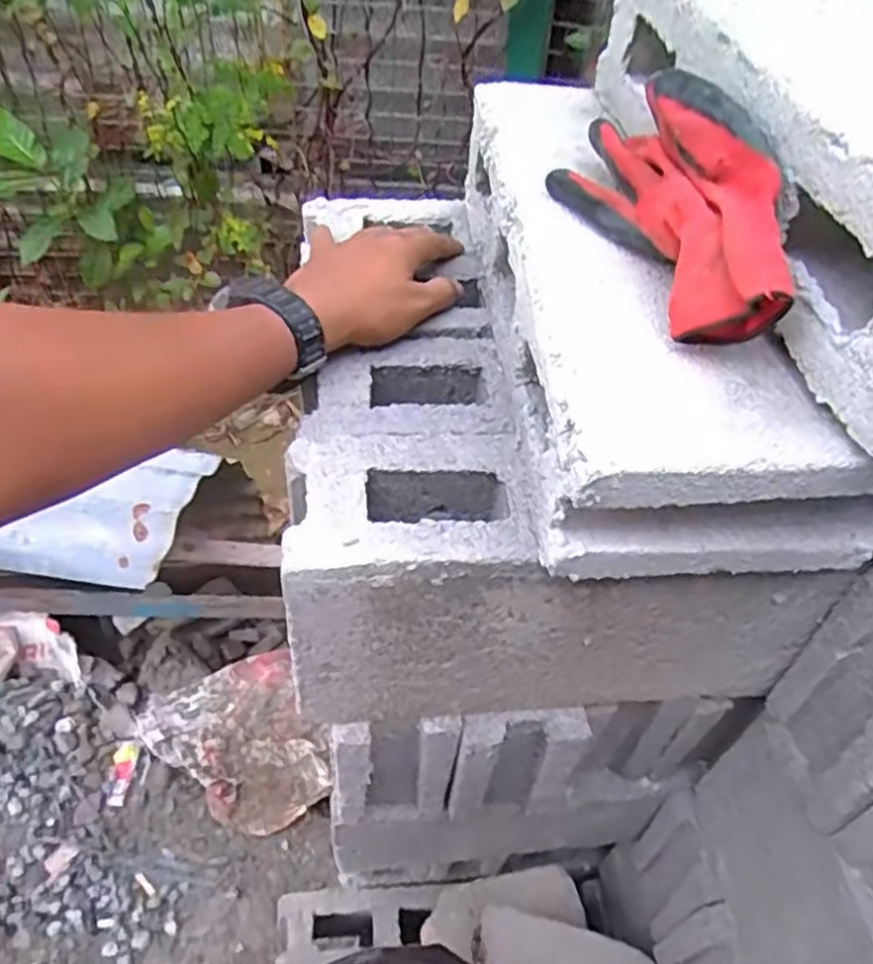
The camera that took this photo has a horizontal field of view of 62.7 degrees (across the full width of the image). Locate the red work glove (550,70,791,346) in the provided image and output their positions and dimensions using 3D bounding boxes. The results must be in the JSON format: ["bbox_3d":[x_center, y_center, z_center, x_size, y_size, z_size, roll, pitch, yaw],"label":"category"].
[{"bbox_3d":[0.126,-0.153,0.374,0.056,0.080,0.194,-11,49,-15],"label":"red work glove"}]

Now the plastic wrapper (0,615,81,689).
[{"bbox_3d":[-0.873,0.346,1.465,0.299,0.062,0.137,1,47,-4],"label":"plastic wrapper"}]

